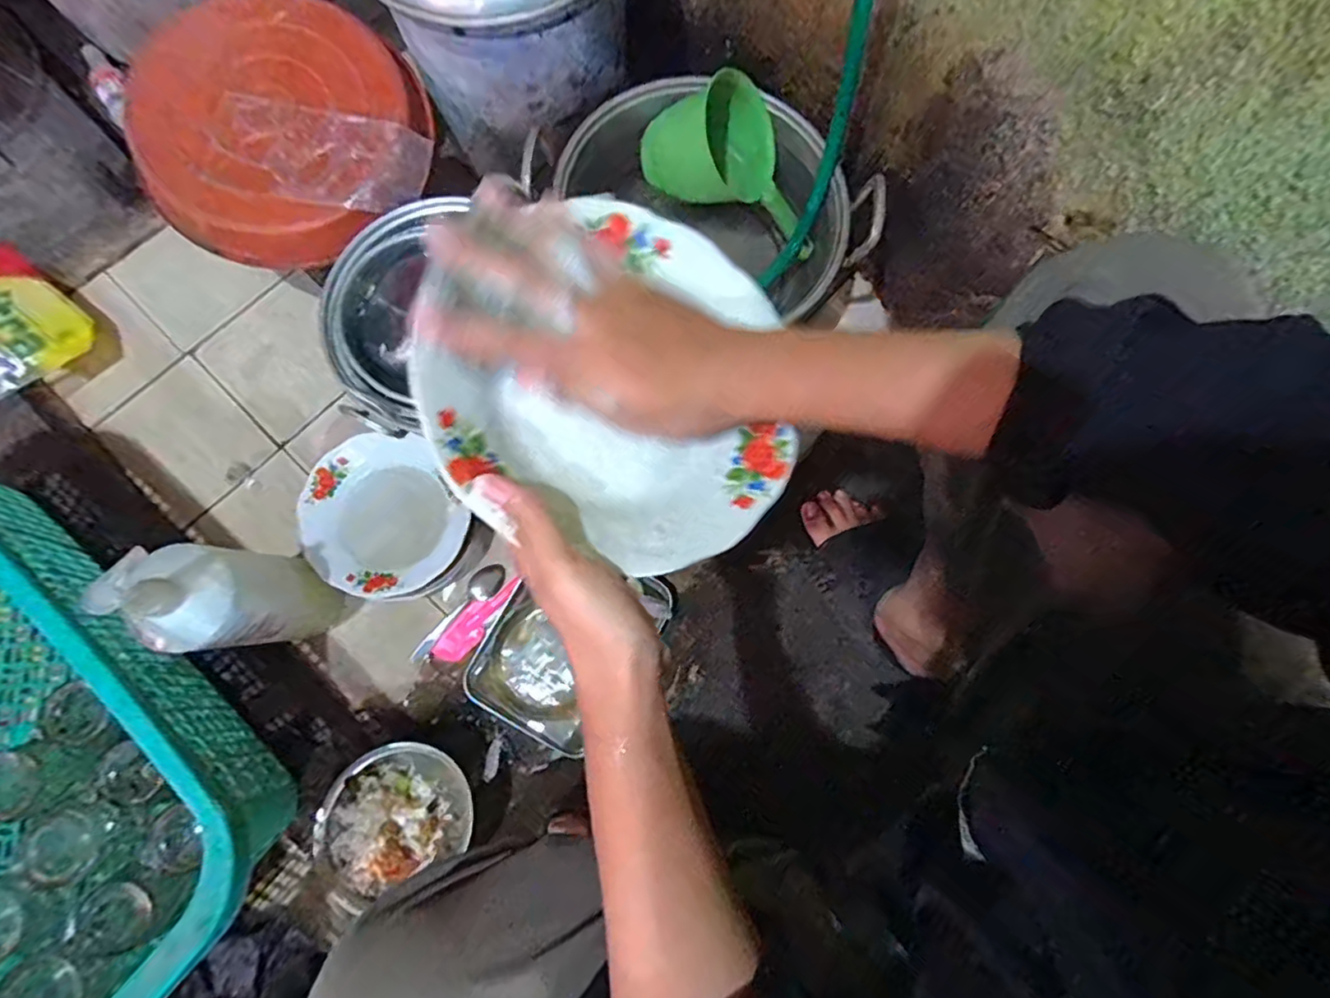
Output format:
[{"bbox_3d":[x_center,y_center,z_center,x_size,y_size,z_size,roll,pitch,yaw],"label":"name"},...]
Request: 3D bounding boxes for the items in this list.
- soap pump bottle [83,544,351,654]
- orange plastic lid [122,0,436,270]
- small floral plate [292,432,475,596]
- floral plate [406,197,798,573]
[{"bbox_3d":[-0.464,0.107,0.662,0.089,0.215,0.103,39,79,8],"label":"soap pump bottle"},{"bbox_3d":[-0.447,-0.434,0.727,0.321,0.039,0.307,1,84,-6],"label":"orange plastic lid"},{"bbox_3d":[-0.366,0.020,0.796,0.188,0.023,0.204,7,71,-21],"label":"small floral plate"},{"bbox_3d":[-0.031,-0.064,0.342,0.198,0.040,0.205,3,81,-16],"label":"floral plate"}]

